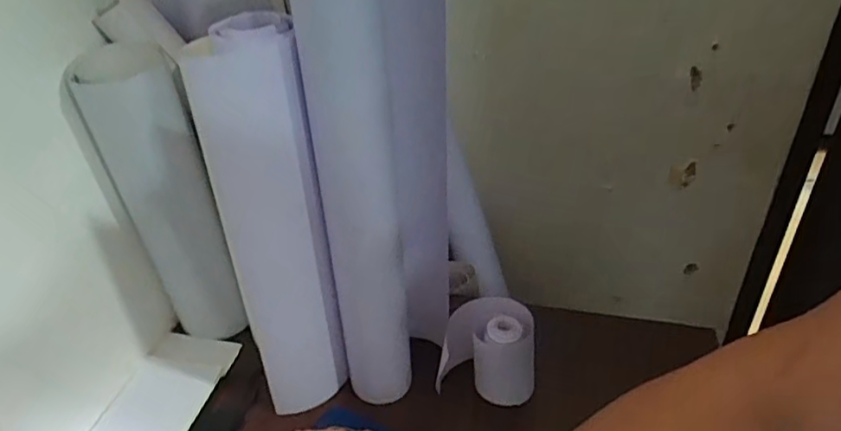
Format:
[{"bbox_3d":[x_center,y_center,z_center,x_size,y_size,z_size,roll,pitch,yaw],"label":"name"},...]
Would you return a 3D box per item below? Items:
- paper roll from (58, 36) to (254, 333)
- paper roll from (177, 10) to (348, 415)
[{"bbox_3d":[-0.263,-0.001,0.628,0.093,0.327,0.104,-20,39,-23],"label":"paper roll"},{"bbox_3d":[-0.125,0.026,0.524,0.074,0.365,0.075,-27,45,-33],"label":"paper roll"}]

